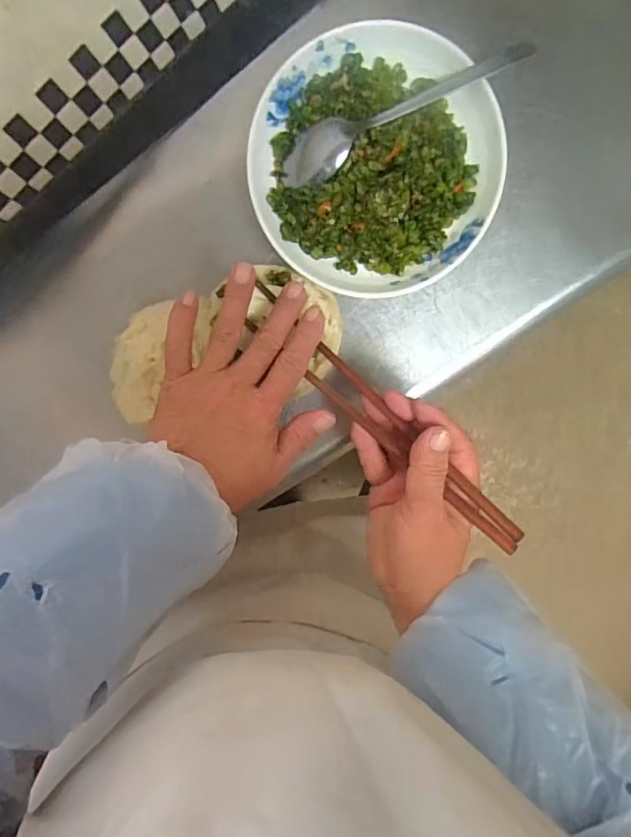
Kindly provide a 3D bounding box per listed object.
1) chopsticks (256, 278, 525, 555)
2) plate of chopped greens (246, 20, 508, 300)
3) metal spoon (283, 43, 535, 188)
[{"bbox_3d":[0.039,-0.002,0.339,0.239,0.018,0.026,44,96,11],"label":"chopsticks"},{"bbox_3d":[0.043,-0.180,0.366,0.167,0.042,0.177,0,97,1],"label":"plate of chopped greens"},{"bbox_3d":[0.057,-0.220,0.356,0.179,0.021,0.036,-28,96,5],"label":"metal spoon"}]

